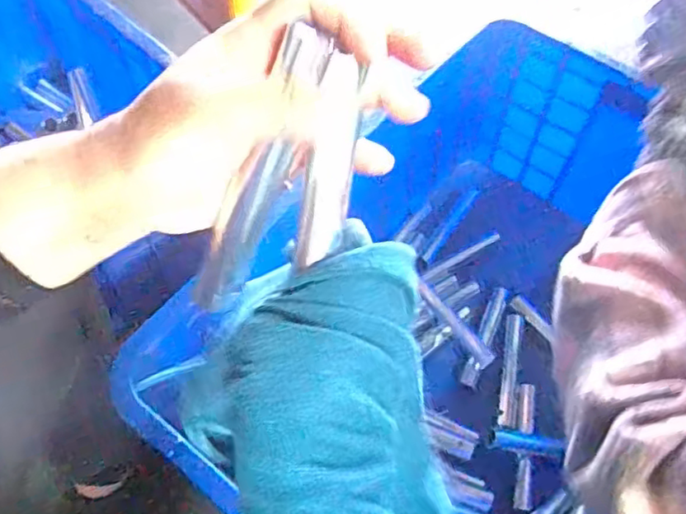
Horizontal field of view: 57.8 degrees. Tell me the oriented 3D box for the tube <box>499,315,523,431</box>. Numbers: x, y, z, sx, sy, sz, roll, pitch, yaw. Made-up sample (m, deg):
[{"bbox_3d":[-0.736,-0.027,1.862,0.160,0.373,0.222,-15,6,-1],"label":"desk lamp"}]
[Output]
[{"bbox_3d":[0.199,0.134,0.738,0.020,0.018,0.146,11,59,7],"label":"tube"}]

